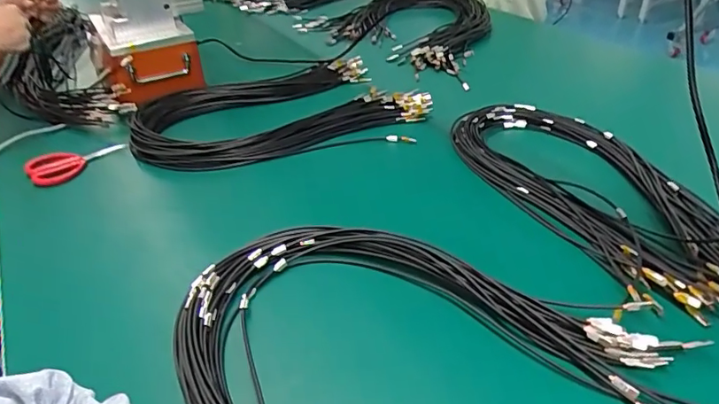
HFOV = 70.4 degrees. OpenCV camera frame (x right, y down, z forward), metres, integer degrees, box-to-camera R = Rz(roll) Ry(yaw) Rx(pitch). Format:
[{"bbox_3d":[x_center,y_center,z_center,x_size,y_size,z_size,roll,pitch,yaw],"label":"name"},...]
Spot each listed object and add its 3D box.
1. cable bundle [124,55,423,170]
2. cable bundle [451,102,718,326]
[{"bbox_3d":[-0.130,-0.167,0.911,0.502,0.035,0.351,-7,35,-5],"label":"cable bundle"},{"bbox_3d":[0.321,-0.021,0.656,0.243,0.030,0.489,-14,37,-15],"label":"cable bundle"}]

